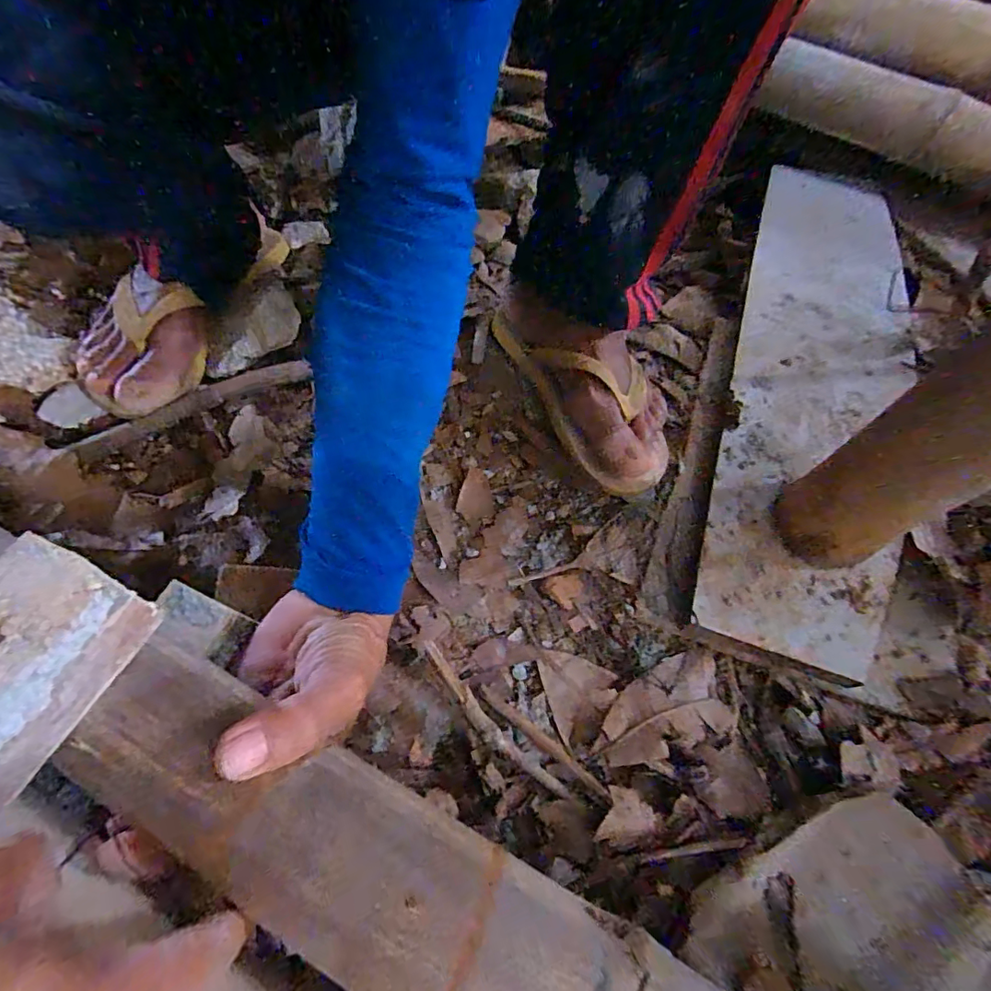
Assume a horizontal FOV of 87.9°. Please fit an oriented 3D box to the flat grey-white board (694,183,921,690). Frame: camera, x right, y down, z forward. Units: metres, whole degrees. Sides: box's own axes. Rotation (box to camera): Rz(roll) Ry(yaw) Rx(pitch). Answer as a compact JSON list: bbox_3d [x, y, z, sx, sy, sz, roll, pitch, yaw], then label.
[{"bbox_3d":[0.304,-0.122,0.479,0.150,0.020,0.566,19,63,8],"label":"flat grey-white board"}]

